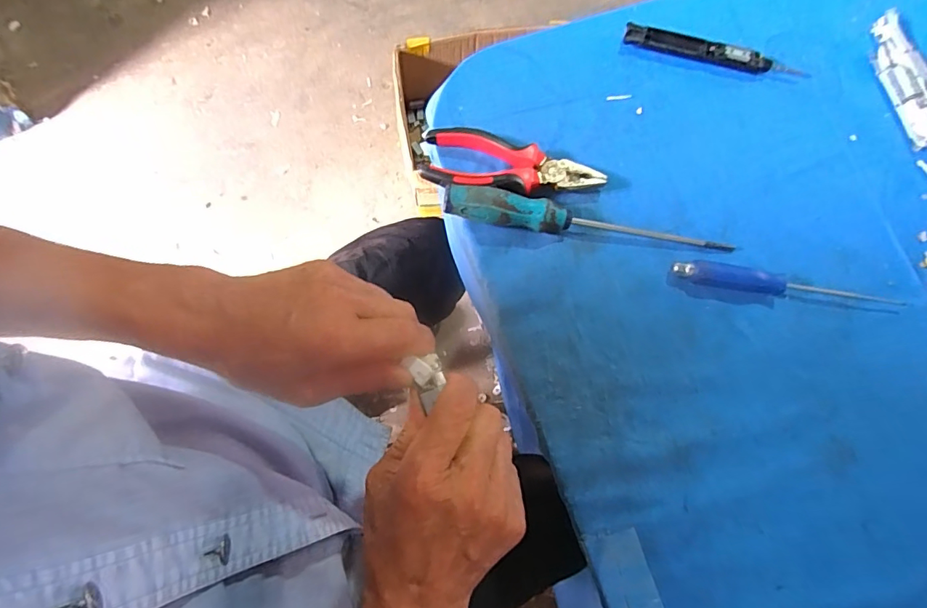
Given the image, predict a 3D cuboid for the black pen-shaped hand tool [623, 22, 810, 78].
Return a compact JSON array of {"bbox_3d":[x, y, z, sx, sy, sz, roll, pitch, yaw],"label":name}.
[{"bbox_3d":[0.240,-0.239,0.462,0.173,0.014,0.021,14,80,2],"label":"black pen-shaped hand tool"}]

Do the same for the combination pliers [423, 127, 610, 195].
[{"bbox_3d":[0.042,-0.118,0.431,0.155,0.024,0.053,12,80,2],"label":"combination pliers"}]

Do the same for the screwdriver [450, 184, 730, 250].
[{"bbox_3d":[0.107,-0.071,0.412,0.243,0.030,0.025,7,77,0],"label":"screwdriver"}]

